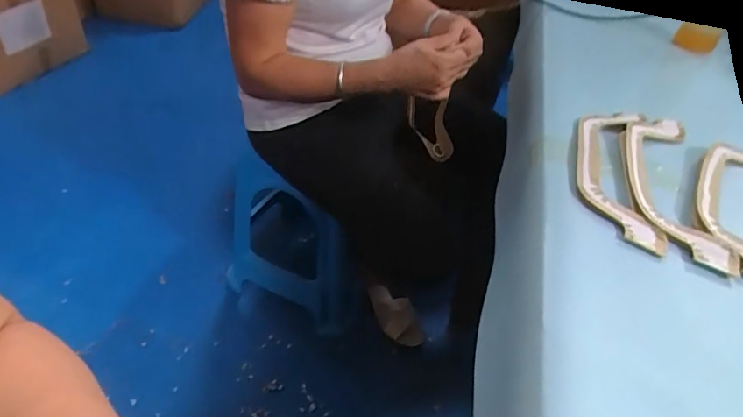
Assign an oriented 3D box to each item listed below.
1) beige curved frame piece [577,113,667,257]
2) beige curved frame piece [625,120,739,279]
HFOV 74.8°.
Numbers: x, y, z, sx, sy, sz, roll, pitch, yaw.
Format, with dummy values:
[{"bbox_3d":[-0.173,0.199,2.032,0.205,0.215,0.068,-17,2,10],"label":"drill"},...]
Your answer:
[{"bbox_3d":[0.270,-0.050,0.542,0.081,0.007,0.255,16,41,9],"label":"beige curved frame piece"},{"bbox_3d":[0.322,-0.034,0.529,0.084,0.013,0.256,14,41,7],"label":"beige curved frame piece"}]

